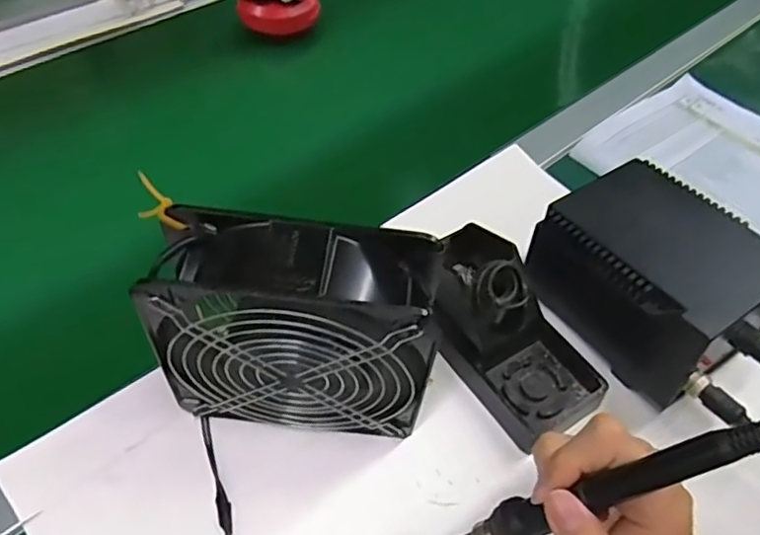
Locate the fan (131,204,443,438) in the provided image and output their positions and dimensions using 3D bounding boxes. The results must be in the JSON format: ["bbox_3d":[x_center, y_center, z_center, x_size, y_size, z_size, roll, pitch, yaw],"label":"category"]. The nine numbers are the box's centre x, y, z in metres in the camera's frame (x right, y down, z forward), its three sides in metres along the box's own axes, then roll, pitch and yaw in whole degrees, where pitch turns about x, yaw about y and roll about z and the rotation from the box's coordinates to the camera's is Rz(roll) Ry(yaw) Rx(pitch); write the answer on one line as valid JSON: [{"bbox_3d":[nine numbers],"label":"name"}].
[{"bbox_3d":[-0.047,0.042,0.357,0.149,0.148,0.063,6,52,1],"label":"fan"}]

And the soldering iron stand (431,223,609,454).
[{"bbox_3d":[0.094,0.040,0.421,0.077,0.092,0.139,-26,58,-22],"label":"soldering iron stand"}]

